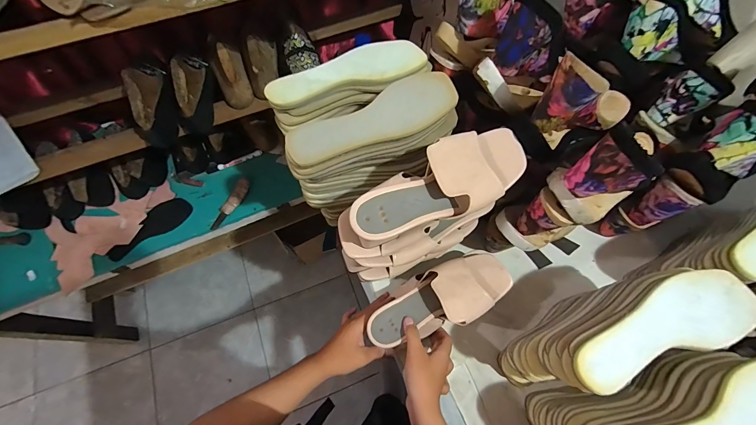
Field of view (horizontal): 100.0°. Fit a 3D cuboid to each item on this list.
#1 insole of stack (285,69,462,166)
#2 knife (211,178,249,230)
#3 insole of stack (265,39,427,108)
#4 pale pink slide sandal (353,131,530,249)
[{"bbox_3d":[-0.003,-0.120,0.418,0.227,0.018,0.072,-26,85,-8],"label":"insole of stack"},{"bbox_3d":[-0.365,-0.022,0.784,0.032,0.013,0.141,25,67,10],"label":"knife"},{"bbox_3d":[-0.048,-0.214,0.476,0.237,0.018,0.075,-19,67,-9],"label":"insole of stack"},{"bbox_3d":[0.077,-0.026,0.389,0.232,0.067,0.084,-27,68,-13],"label":"pale pink slide sandal"}]

